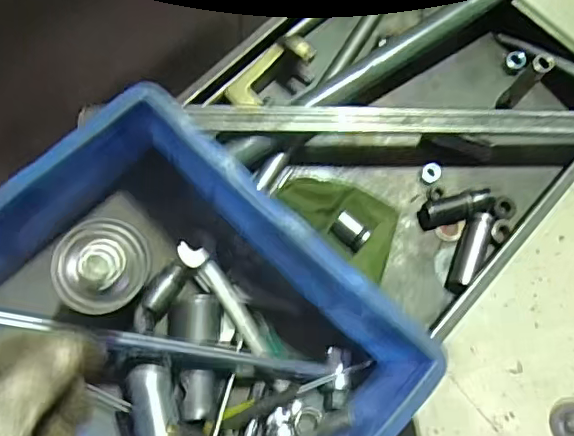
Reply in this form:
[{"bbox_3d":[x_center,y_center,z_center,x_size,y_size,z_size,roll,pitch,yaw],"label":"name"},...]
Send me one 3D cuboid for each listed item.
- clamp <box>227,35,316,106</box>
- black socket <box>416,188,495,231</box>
[{"bbox_3d":[-0.020,-0.160,0.620,0.102,0.028,0.044,-37,80,-15],"label":"clamp"},{"bbox_3d":[0.186,-0.011,0.619,0.083,0.022,0.028,-12,75,-9],"label":"black socket"}]

